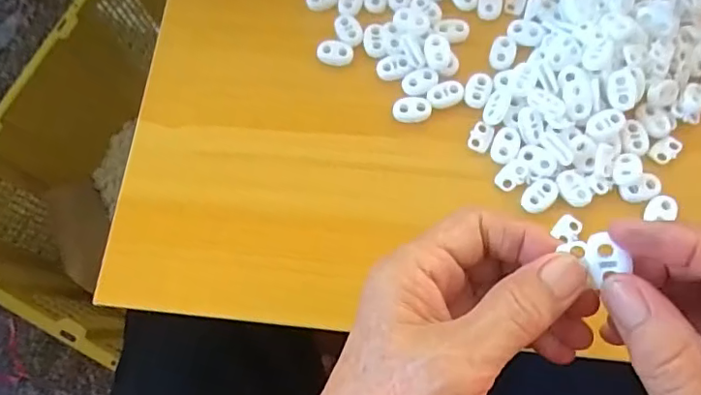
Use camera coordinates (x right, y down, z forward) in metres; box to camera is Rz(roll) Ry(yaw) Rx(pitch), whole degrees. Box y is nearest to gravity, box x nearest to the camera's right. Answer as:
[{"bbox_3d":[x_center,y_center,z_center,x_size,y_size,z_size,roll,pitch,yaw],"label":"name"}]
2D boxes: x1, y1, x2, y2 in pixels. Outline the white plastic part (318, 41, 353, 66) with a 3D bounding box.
[{"bbox_3d":[-0.009,-0.090,0.343,0.022,0.006,0.014,5,72,4],"label":"white plastic part"}]

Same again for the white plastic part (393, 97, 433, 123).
[{"bbox_3d":[0.037,-0.053,0.330,0.023,0.005,0.015,-3,72,1],"label":"white plastic part"}]

